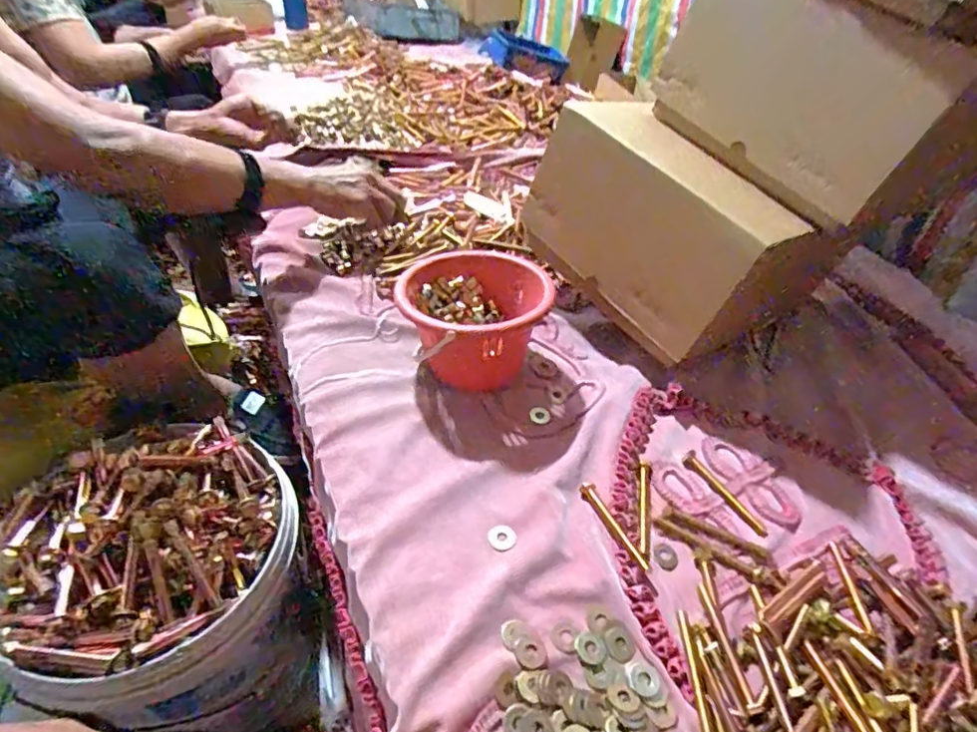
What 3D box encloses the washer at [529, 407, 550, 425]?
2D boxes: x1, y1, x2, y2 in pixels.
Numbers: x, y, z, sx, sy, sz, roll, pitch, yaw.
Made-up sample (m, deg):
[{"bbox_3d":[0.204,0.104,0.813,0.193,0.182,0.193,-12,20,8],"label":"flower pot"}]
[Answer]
[{"bbox_3d":[0.060,0.058,0.648,0.023,0.004,0.025,3,44,-3],"label":"washer"}]

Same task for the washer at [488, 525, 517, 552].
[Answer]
[{"bbox_3d":[0.013,0.161,0.523,0.026,0.004,0.027,3,44,-3],"label":"washer"}]

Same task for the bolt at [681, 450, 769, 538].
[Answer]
[{"bbox_3d":[0.246,0.132,0.581,0.017,0.009,0.109,-20,50,-24],"label":"bolt"}]

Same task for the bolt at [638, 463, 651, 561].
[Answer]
[{"bbox_3d":[0.155,0.140,0.553,0.014,0.008,0.113,13,45,8],"label":"bolt"}]

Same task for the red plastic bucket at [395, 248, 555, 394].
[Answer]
[{"bbox_3d":[-0.023,-0.058,0.661,0.163,0.118,0.160,3,44,-3],"label":"red plastic bucket"}]

